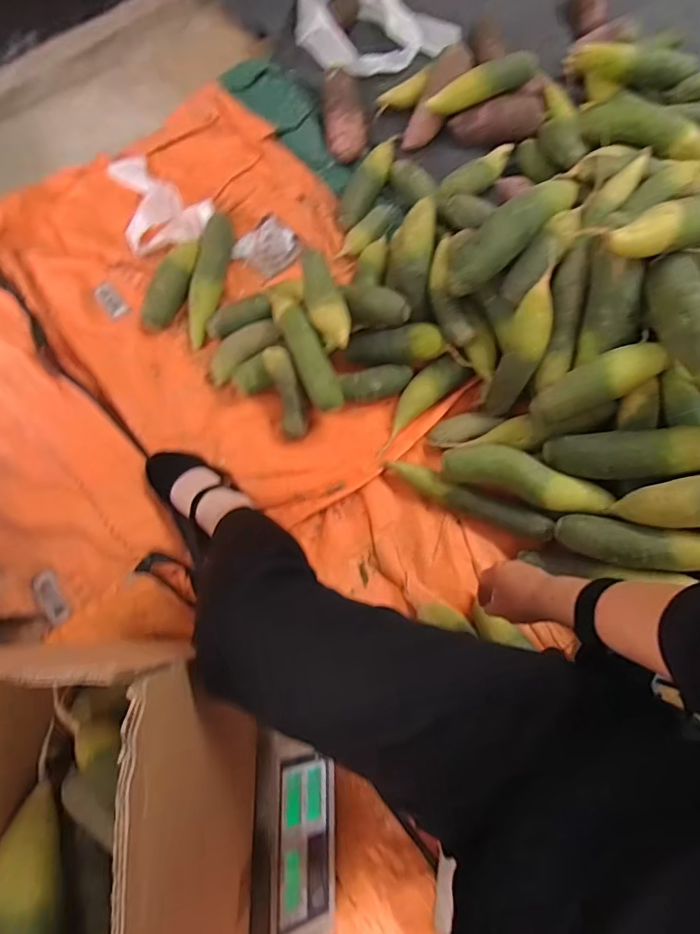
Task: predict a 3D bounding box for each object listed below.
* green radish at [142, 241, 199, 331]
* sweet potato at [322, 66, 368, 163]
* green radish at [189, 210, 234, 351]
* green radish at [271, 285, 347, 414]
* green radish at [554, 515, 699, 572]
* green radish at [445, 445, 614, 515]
[{"bbox_3d":[-0.319,-0.331,0.896,0.055,0.046,0.183,22,76,8],"label":"green radish"},{"bbox_3d":[-0.012,-0.711,0.985,0.083,0.058,0.211,-7,74,0],"label":"sweet potato"},{"bbox_3d":[-0.257,-0.333,0.884,0.050,0.054,0.230,11,75,5],"label":"green radish"},{"bbox_3d":[-0.078,-0.203,0.800,0.051,0.054,0.253,-23,75,-4],"label":"green radish"},{"bbox_3d":[0.386,0.101,0.636,0.224,0.048,0.061,4,74,25],"label":"green radish"},{"bbox_3d":[0.252,0.015,0.718,0.233,0.065,0.058,20,76,7],"label":"green radish"}]

